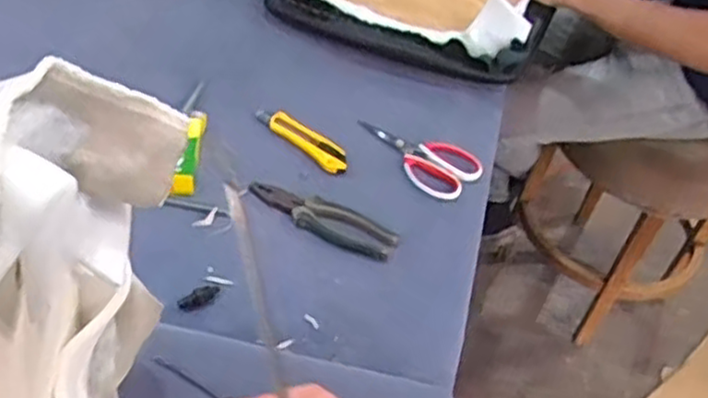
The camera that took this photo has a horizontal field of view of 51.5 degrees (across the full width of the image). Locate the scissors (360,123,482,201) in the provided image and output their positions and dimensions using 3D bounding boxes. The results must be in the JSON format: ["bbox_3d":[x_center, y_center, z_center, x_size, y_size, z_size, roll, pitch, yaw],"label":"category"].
[{"bbox_3d":[0.085,-0.067,1.004,0.096,0.018,0.187,-31,57,-32],"label":"scissors"}]

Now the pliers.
[{"bbox_3d":[-0.039,0.022,0.901,0.191,0.023,0.058,24,47,15],"label":"pliers"}]

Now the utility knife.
[{"bbox_3d":[-0.072,-0.087,1.003,0.172,0.024,0.037,38,52,26],"label":"utility knife"}]

